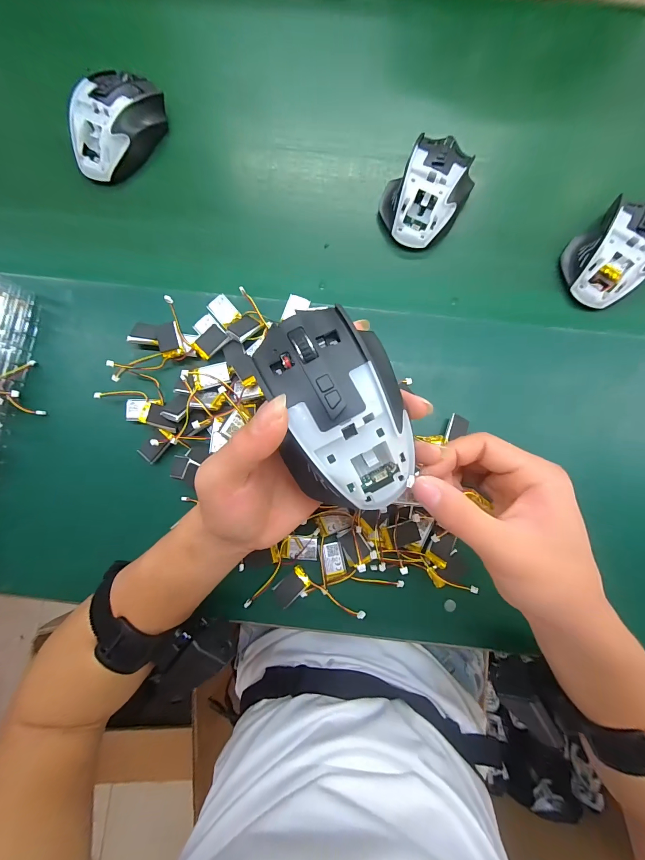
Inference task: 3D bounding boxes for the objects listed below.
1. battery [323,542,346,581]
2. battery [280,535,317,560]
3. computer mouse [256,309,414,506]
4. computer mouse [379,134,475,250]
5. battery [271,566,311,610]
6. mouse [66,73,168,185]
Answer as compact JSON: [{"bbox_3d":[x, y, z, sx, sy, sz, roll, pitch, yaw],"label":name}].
[{"bbox_3d":[0.010,0.113,0.286,0.017,0.004,0.029,-13,84,-1],"label":"battery"},{"bbox_3d":[-0.020,0.103,0.287,0.032,0.004,0.020,4,84,1],"label":"battery"},{"bbox_3d":[0.008,-0.008,0.179,0.073,0.042,0.109,-18,84,-1],"label":"computer mouse"},{"bbox_3d":[0.102,-0.233,0.322,0.072,0.039,0.098,32,85,4],"label":"computer mouse"},{"bbox_3d":[-0.027,0.136,0.285,0.034,0.004,0.020,-43,85,-4],"label":"battery"},{"bbox_3d":[-0.211,-0.310,0.336,0.065,0.041,0.117,30,85,4],"label":"mouse"}]

